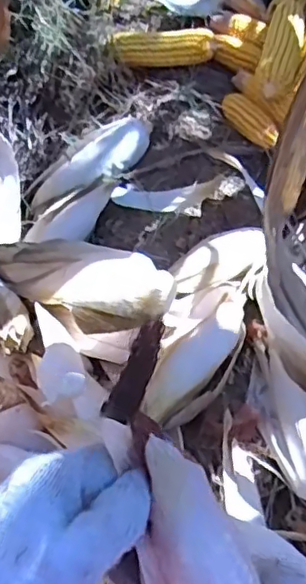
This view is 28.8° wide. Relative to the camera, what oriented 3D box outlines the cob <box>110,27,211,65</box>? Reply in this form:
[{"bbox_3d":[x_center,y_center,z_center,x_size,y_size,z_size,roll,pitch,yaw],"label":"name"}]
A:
[{"bbox_3d":[0.018,-0.384,0.936,0.164,0.037,0.055,1,61,2],"label":"cob"}]

